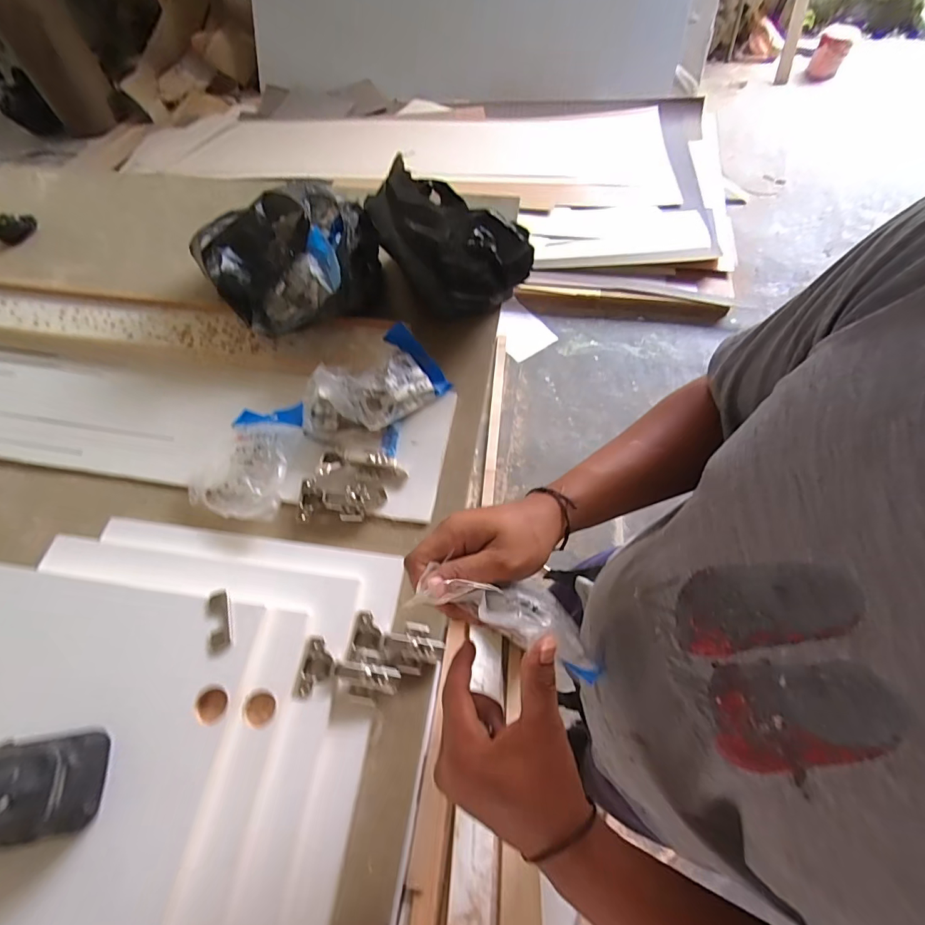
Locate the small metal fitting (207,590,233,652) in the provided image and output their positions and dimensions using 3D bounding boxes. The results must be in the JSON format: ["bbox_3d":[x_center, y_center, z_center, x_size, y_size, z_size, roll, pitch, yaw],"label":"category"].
[{"bbox_3d":[-0.267,0.173,0.497,0.023,0.007,0.064,-15,62,-6],"label":"small metal fitting"}]

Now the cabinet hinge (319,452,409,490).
[{"bbox_3d":[-0.141,0.003,0.643,0.124,0.029,0.045,7,62,5],"label":"cabinet hinge"}]

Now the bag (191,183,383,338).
[{"bbox_3d":[-0.299,-0.330,0.761,0.308,0.128,0.230,7,65,5],"label":"bag"}]

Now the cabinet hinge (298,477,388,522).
[{"bbox_3d":[-0.167,0.048,0.626,0.116,0.023,0.063,-3,62,0],"label":"cabinet hinge"}]

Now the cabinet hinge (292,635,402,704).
[{"bbox_3d":[-0.129,0.241,0.513,0.112,0.031,0.061,9,62,7],"label":"cabinet hinge"}]

